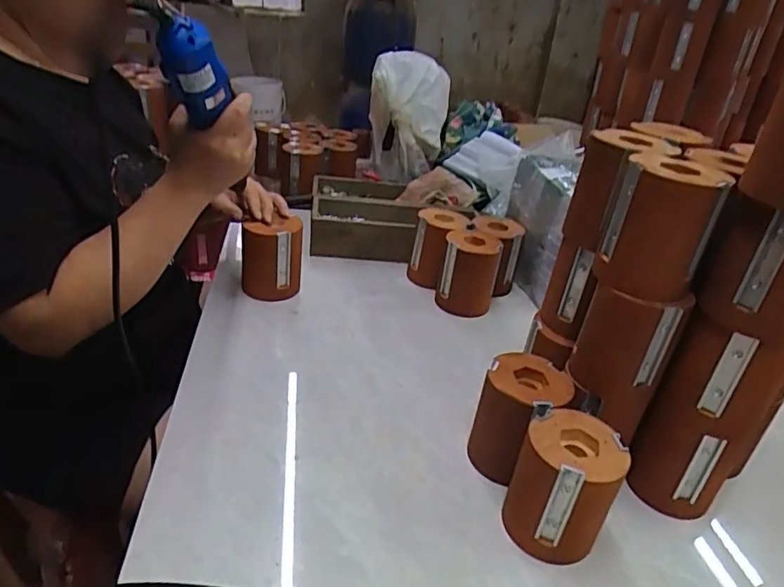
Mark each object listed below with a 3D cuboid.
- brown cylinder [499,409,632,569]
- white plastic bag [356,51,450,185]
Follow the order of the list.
[{"bbox_3d":[0.144,0.160,0.467,0.075,0.096,0.077,6,30,-3],"label":"brown cylinder"},{"bbox_3d":[0.026,-0.321,1.024,0.142,0.198,0.123,8,30,3],"label":"white plastic bag"}]

